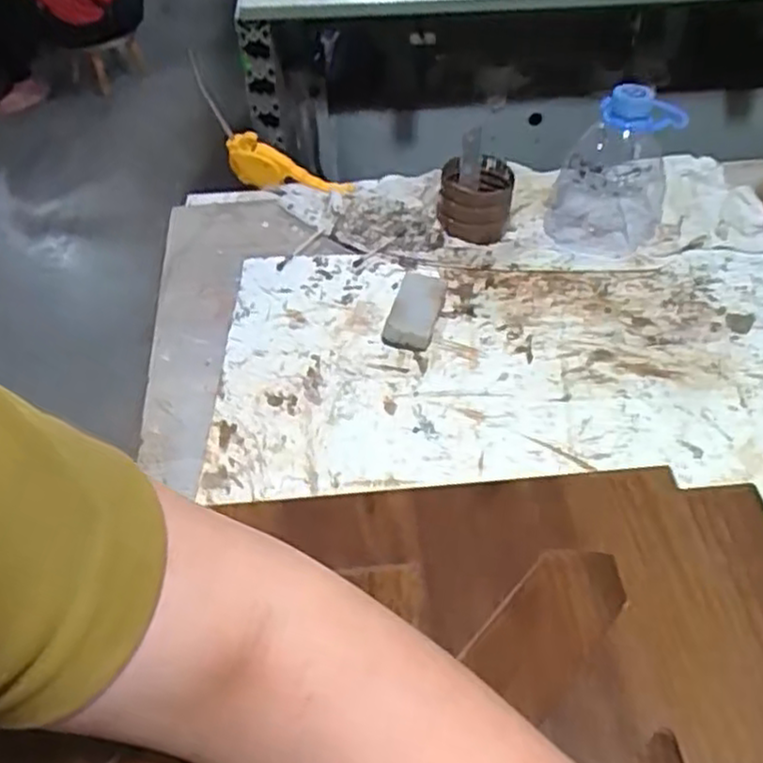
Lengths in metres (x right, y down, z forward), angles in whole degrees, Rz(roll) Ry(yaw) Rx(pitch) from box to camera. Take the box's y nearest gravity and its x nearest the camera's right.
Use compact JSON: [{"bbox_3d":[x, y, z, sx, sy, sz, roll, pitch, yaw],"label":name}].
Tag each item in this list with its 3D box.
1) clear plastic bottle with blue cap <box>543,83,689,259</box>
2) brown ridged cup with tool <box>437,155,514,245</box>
[{"bbox_3d":[0.196,-0.180,0.629,0.094,0.125,0.090,14,51,13],"label":"clear plastic bottle with blue cap"},{"bbox_3d":[0.083,-0.161,0.665,0.062,0.055,0.065,7,50,8],"label":"brown ridged cup with tool"}]

